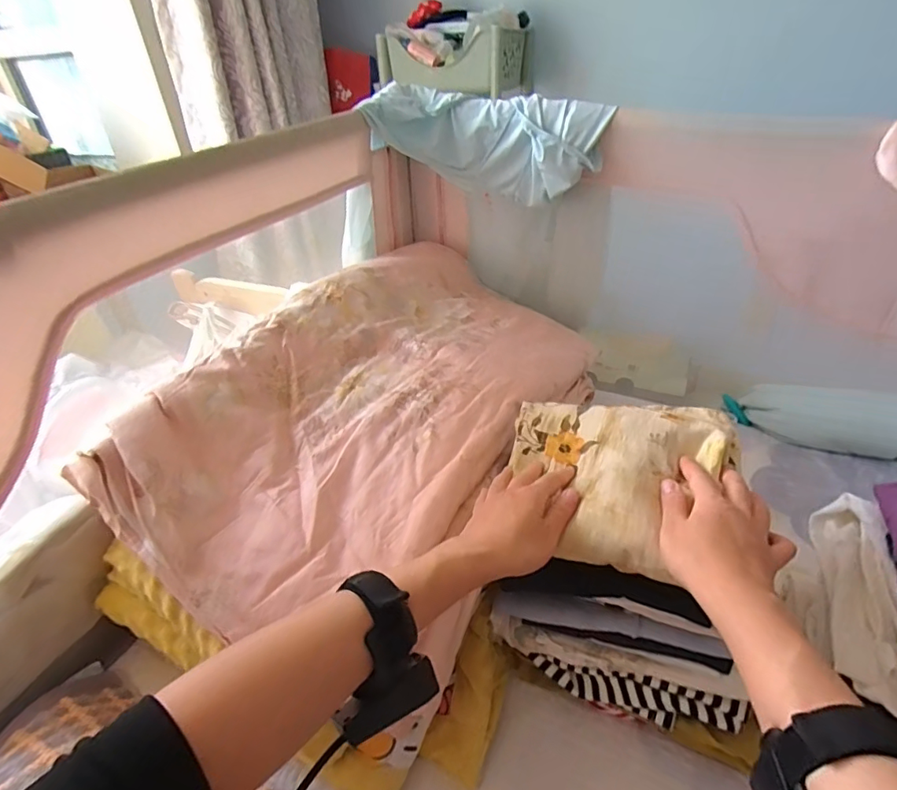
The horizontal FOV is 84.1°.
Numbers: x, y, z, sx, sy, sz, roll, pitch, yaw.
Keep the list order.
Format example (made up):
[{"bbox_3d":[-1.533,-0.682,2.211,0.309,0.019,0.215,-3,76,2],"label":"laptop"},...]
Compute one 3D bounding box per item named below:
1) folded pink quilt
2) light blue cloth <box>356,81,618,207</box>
[{"bbox_3d":[-0.073,0.001,0.695,0.428,0.154,0.693,16,38,23],"label":"folded pink quilt"},{"bbox_3d":[0.063,-0.430,0.857,0.385,0.150,0.103,7,36,11],"label":"light blue cloth"}]

